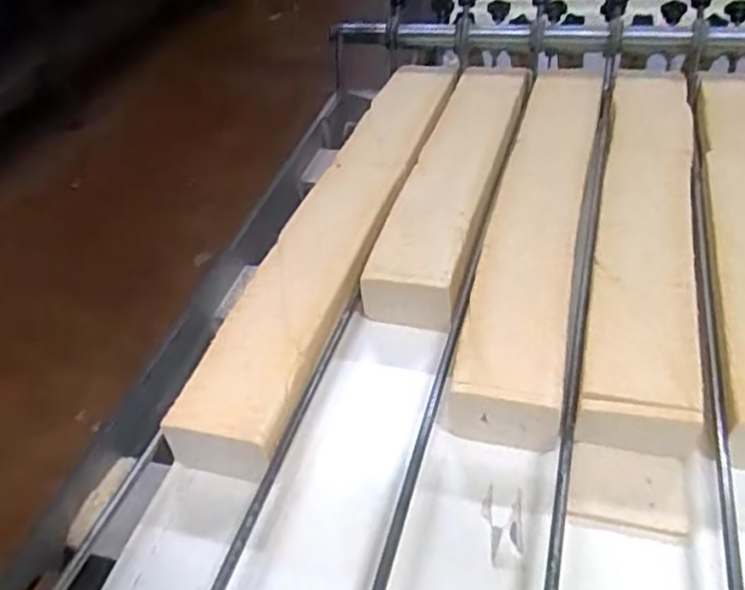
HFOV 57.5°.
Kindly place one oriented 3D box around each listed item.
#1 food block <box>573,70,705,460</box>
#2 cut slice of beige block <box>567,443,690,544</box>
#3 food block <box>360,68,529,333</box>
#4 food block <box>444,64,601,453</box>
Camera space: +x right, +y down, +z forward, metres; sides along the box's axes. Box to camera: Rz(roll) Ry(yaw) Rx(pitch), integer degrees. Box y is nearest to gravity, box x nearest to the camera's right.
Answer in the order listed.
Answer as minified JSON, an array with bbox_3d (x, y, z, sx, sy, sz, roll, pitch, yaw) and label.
[{"bbox_3d":[0.236,-0.070,0.592,0.082,0.065,0.482,8,43,15],"label":"food block"},{"bbox_3d":[0.167,0.125,0.443,0.072,0.010,0.060,7,43,14],"label":"cut slice of beige block"},{"bbox_3d":[0.086,-0.116,0.674,0.084,0.058,0.358,10,43,17],"label":"food block"},{"bbox_3d":[0.153,-0.081,0.617,0.081,0.062,0.477,8,43,15],"label":"food block"}]

